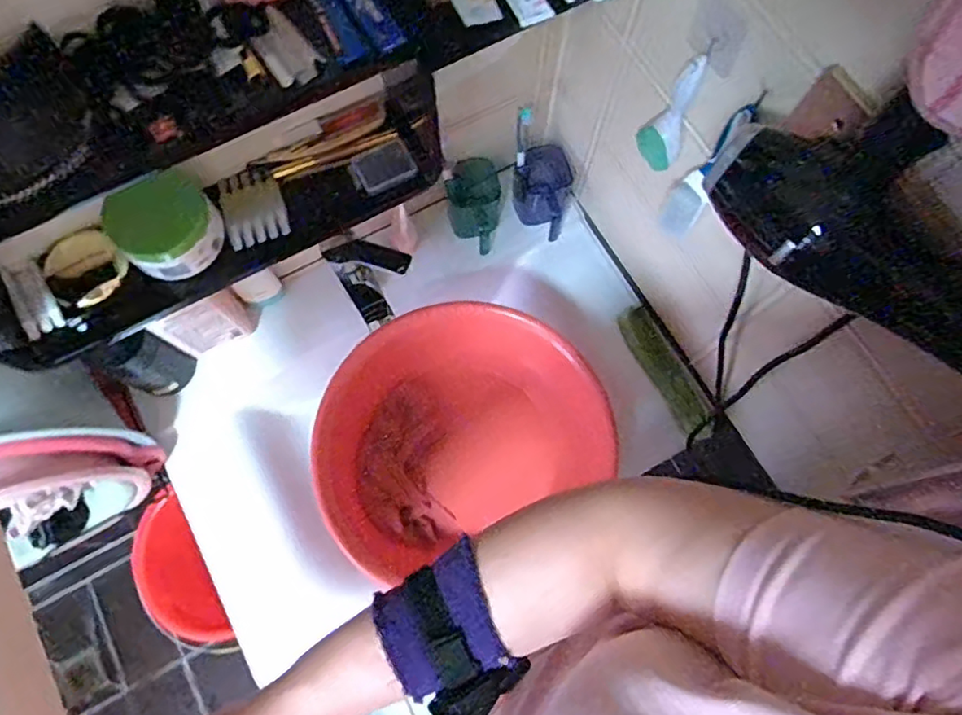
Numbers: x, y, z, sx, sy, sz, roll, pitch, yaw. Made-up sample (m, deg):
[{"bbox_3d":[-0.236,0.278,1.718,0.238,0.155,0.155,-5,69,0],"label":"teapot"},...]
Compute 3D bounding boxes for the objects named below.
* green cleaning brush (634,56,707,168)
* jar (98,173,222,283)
[{"bbox_3d":[0.190,-0.240,0.603,0.027,0.130,0.045,-20,75,-6],"label":"green cleaning brush"},{"bbox_3d":[-0.299,-0.124,0.579,0.094,0.053,0.085,-43,79,-12],"label":"jar"}]

